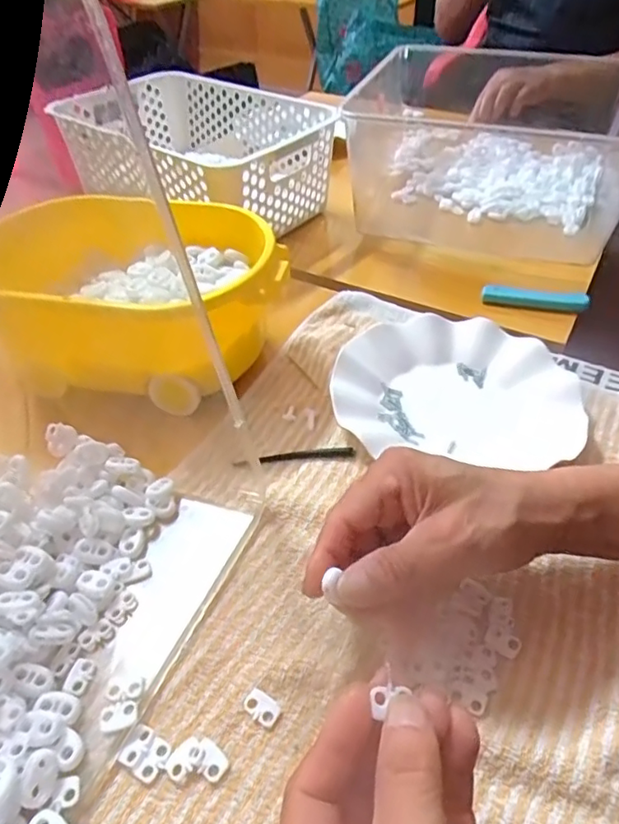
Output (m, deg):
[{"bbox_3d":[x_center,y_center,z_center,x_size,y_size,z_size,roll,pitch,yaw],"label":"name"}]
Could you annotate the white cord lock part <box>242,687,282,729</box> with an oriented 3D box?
[{"bbox_3d":[-0.025,0.151,0.294,0.019,0.004,0.013,23,49,24],"label":"white cord lock part"}]

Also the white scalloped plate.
[{"bbox_3d":[0.115,-0.023,0.463,0.180,0.028,0.180,-2,44,2],"label":"white scalloped plate"}]

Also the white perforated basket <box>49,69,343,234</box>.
[{"bbox_3d":[-0.130,-0.309,0.689,0.329,0.100,0.209,32,52,30],"label":"white perforated basket"}]

